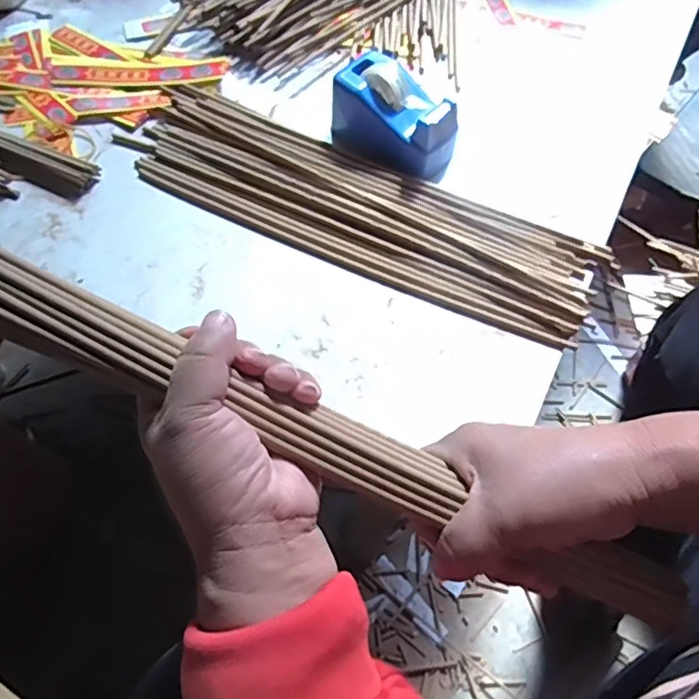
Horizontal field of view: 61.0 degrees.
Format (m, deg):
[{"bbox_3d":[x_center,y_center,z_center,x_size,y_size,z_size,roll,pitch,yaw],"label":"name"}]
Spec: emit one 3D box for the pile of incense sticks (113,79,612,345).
[{"bbox_3d":[0.000,-0.113,0.458,0.375,0.011,0.109,28,65,13],"label":"pile of incense sticks"}]

